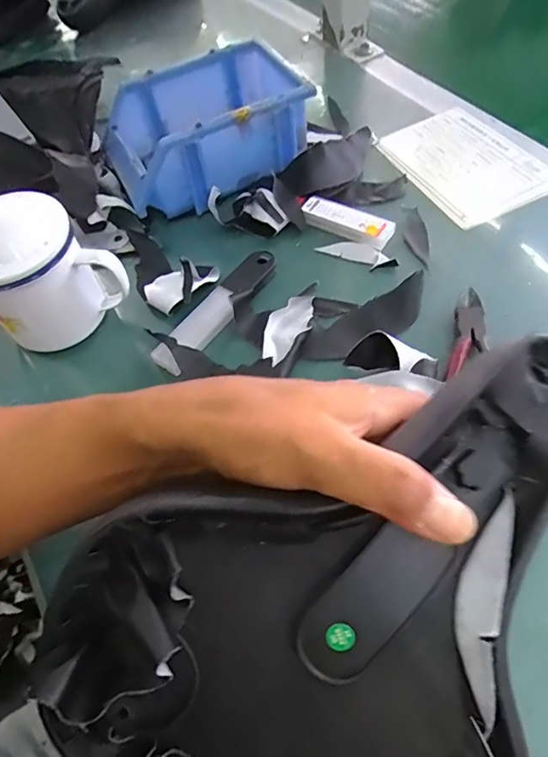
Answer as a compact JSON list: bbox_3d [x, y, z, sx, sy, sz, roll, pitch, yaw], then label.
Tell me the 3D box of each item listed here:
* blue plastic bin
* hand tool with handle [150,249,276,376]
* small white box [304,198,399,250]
[{"bbox_3d":[-0.058,-0.233,0.458,0.192,0.072,0.123,-25,58,-10],"label":"blue plastic bin"},{"bbox_3d":[-0.043,-0.055,0.380,0.030,0.009,0.128,29,65,22],"label":"hand tool with handle"},{"bbox_3d":[0.063,-0.135,0.423,0.080,0.012,0.028,28,65,22],"label":"small white box"}]

